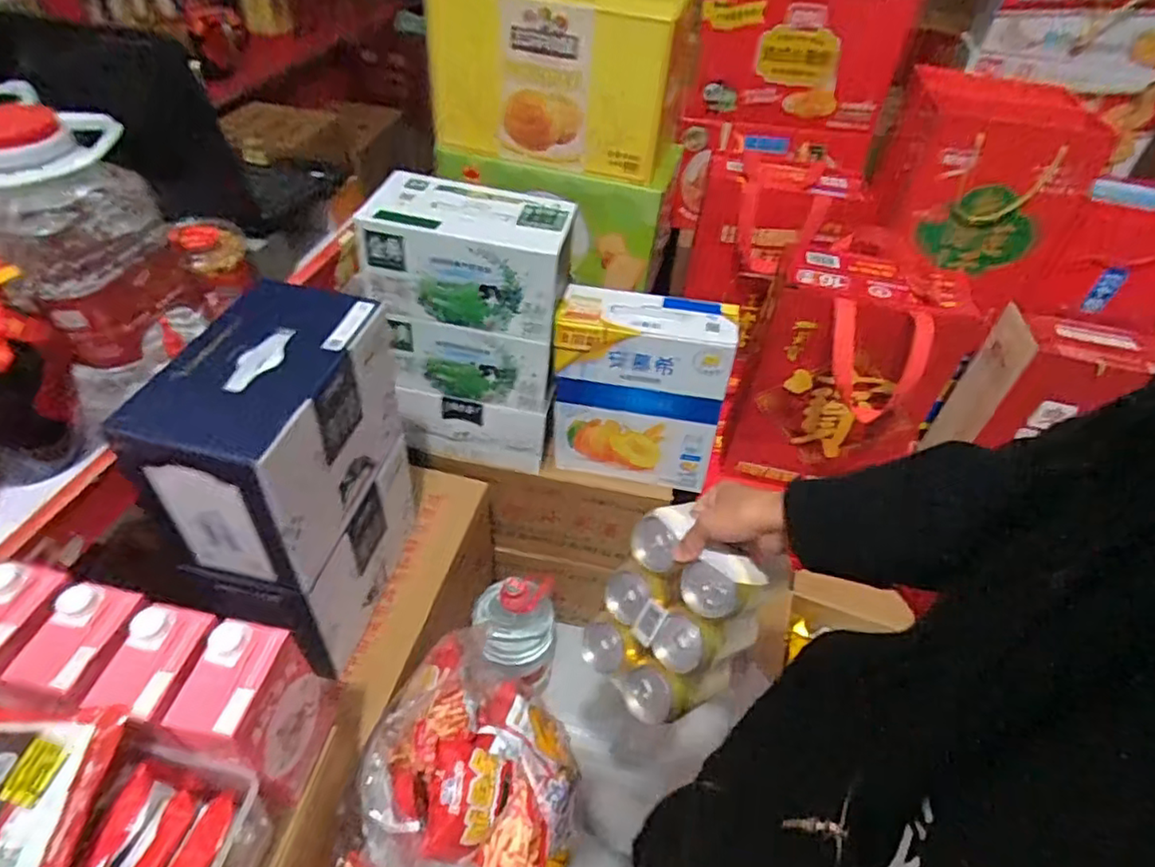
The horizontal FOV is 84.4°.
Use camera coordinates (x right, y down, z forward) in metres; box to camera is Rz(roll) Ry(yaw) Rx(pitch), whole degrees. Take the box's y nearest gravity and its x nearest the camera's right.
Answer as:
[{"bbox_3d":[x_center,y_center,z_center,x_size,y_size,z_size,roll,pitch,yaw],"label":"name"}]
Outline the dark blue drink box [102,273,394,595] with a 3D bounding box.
[{"bbox_3d":[-0.326,-0.010,0.726,0.152,0.219,0.273,7,44,6],"label":"dark blue drink box"}]

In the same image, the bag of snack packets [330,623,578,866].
[{"bbox_3d":[-0.127,0.408,0.733,0.225,0.198,0.317,14,45,13],"label":"bag of snack packets"}]

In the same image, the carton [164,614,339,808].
[{"bbox_3d":[-0.281,0.254,0.578,0.057,0.172,0.094,6,44,6],"label":"carton"}]

